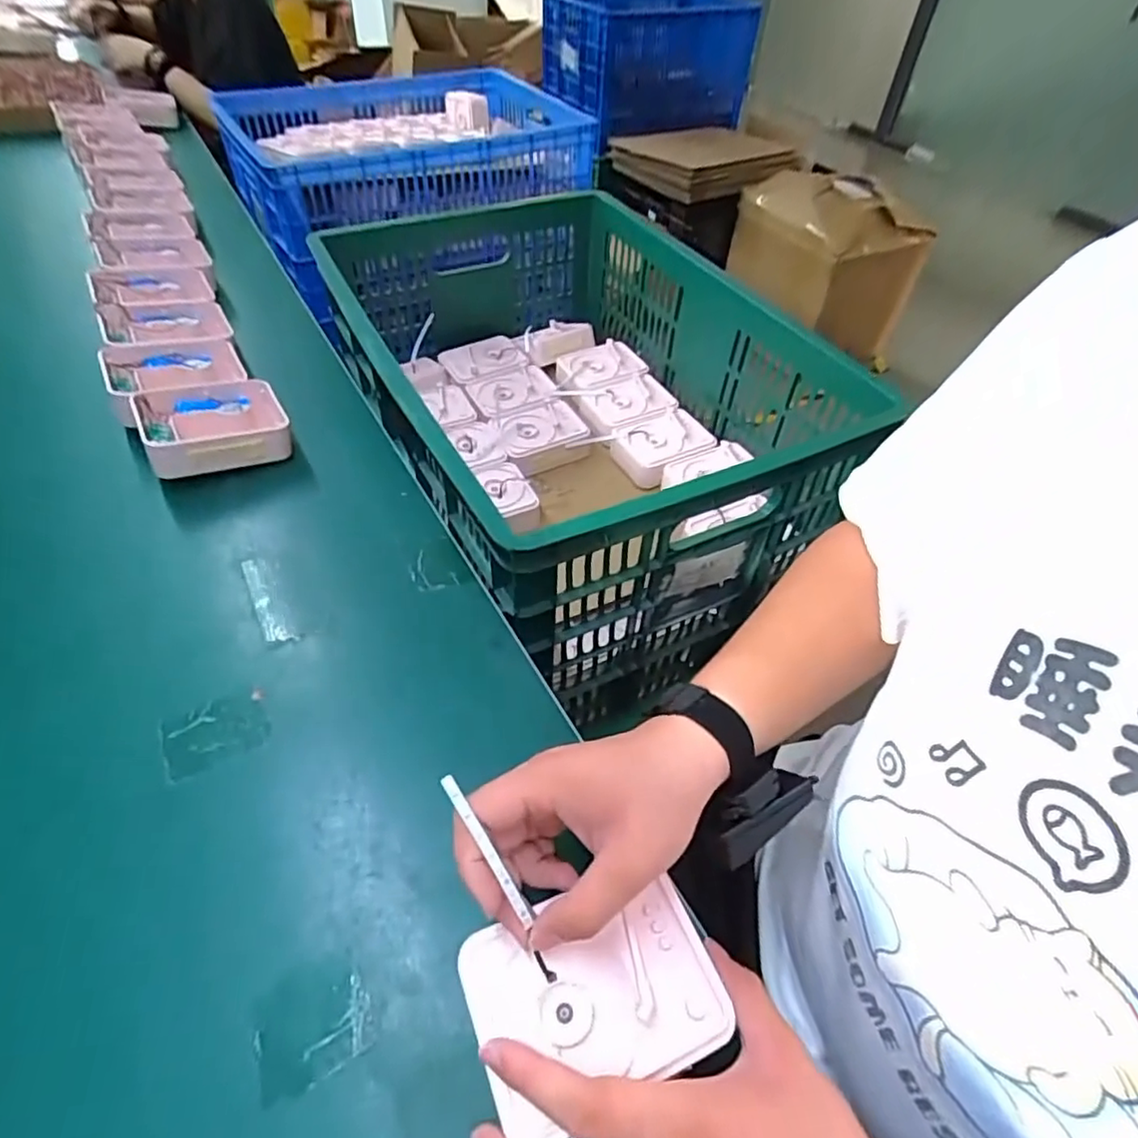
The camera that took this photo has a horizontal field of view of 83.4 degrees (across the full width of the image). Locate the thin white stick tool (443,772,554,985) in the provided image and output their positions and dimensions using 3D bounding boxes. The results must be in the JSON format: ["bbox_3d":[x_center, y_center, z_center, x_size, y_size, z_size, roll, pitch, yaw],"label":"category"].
[{"bbox_3d":[-0.036,0.162,0.333,0.007,0.008,0.125,-28,98,-24],"label":"thin white stick tool"}]

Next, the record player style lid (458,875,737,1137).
[{"bbox_3d":[0.015,0.218,0.331,0.125,0.014,0.090,-17,51,-16],"label":"record player style lid"}]

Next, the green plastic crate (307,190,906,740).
[{"bbox_3d":[-0.020,-0.219,0.888,0.470,0.342,0.708,-21,53,-21],"label":"green plastic crate"}]

